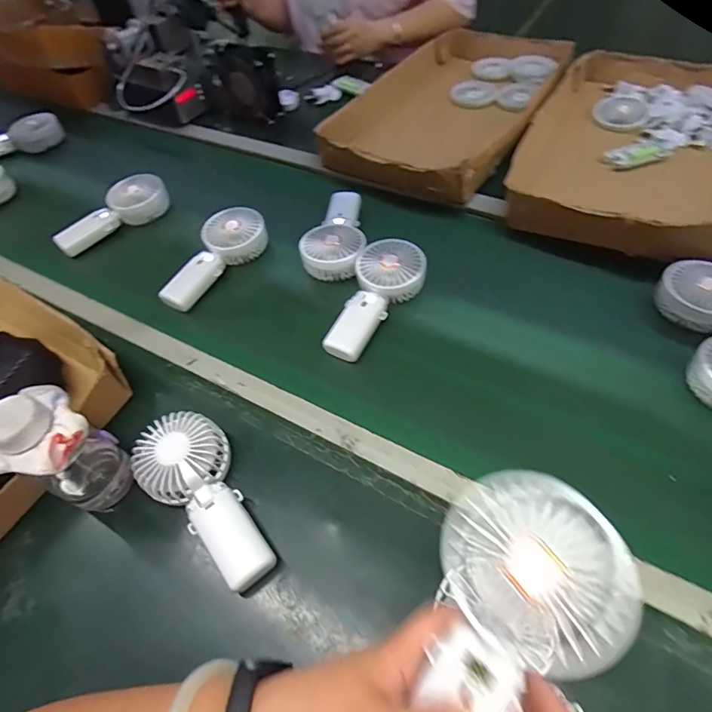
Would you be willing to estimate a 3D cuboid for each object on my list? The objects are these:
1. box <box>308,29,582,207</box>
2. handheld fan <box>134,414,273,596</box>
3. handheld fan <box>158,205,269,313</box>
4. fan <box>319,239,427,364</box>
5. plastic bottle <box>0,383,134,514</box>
[{"bbox_3d":[0.192,-0.471,0.866,0.305,0.092,0.546,25,57,24],"label":"box"},{"bbox_3d":[-0.138,0.126,0.423,0.082,0.043,0.172,-38,57,-24],"label":"handheld fan"},{"bbox_3d":[-0.207,-0.140,0.655,0.079,0.048,0.186,29,71,27],"label":"handheld fan"},{"bbox_3d":[0.024,-0.076,0.572,0.089,0.043,0.184,18,54,20],"label":"fan"},{"bbox_3d":[-0.271,0.087,0.411,0.102,0.149,0.076,27,57,25],"label":"plastic bottle"}]

